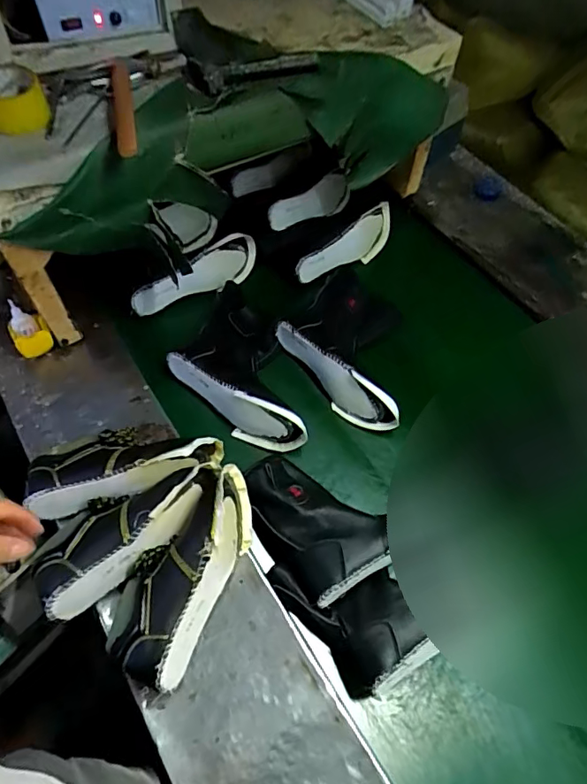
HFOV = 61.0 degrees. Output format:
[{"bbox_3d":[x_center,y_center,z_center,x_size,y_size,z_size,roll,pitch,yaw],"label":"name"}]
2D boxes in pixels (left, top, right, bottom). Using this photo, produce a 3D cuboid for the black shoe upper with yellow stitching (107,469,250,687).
[{"bbox_3d":[-0.147,0.242,0.693,0.114,0.101,0.284,23,60,10],"label":"black shoe upper with yellow stitching"}]

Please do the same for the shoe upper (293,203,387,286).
[{"bbox_3d":[0.121,-0.318,1.118,0.280,0.103,0.049,-36,67,-22],"label":"shoe upper"}]

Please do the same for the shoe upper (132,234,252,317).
[{"bbox_3d":[-0.192,-0.239,1.038,0.292,0.077,0.063,-32,66,-21],"label":"shoe upper"}]

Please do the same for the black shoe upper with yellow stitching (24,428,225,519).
[{"bbox_3d":[-0.262,0.105,0.780,0.296,0.095,0.125,-9,60,-9],"label":"black shoe upper with yellow stitching"}]

